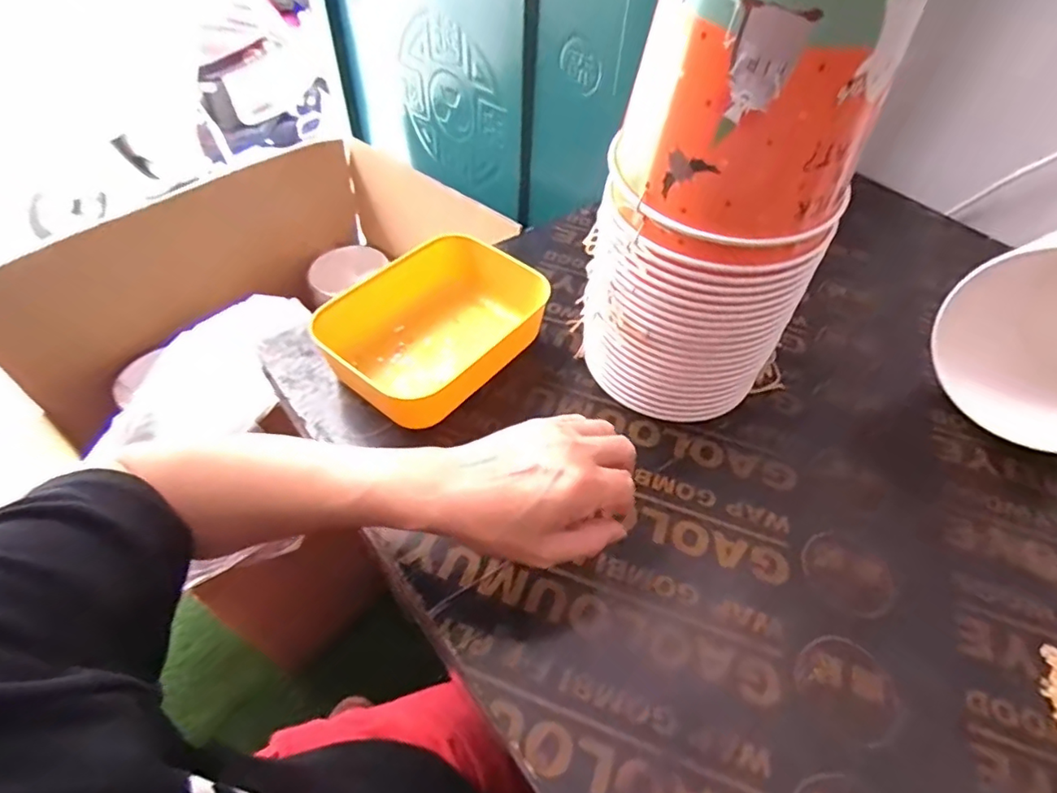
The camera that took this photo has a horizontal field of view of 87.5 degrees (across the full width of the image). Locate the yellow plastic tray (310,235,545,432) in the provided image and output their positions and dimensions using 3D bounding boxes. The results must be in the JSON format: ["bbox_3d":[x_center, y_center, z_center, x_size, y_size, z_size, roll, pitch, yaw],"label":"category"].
[{"bbox_3d":[-0.072,-0.069,0.509,0.140,0.059,0.215,33,58,23],"label":"yellow plastic tray"}]

